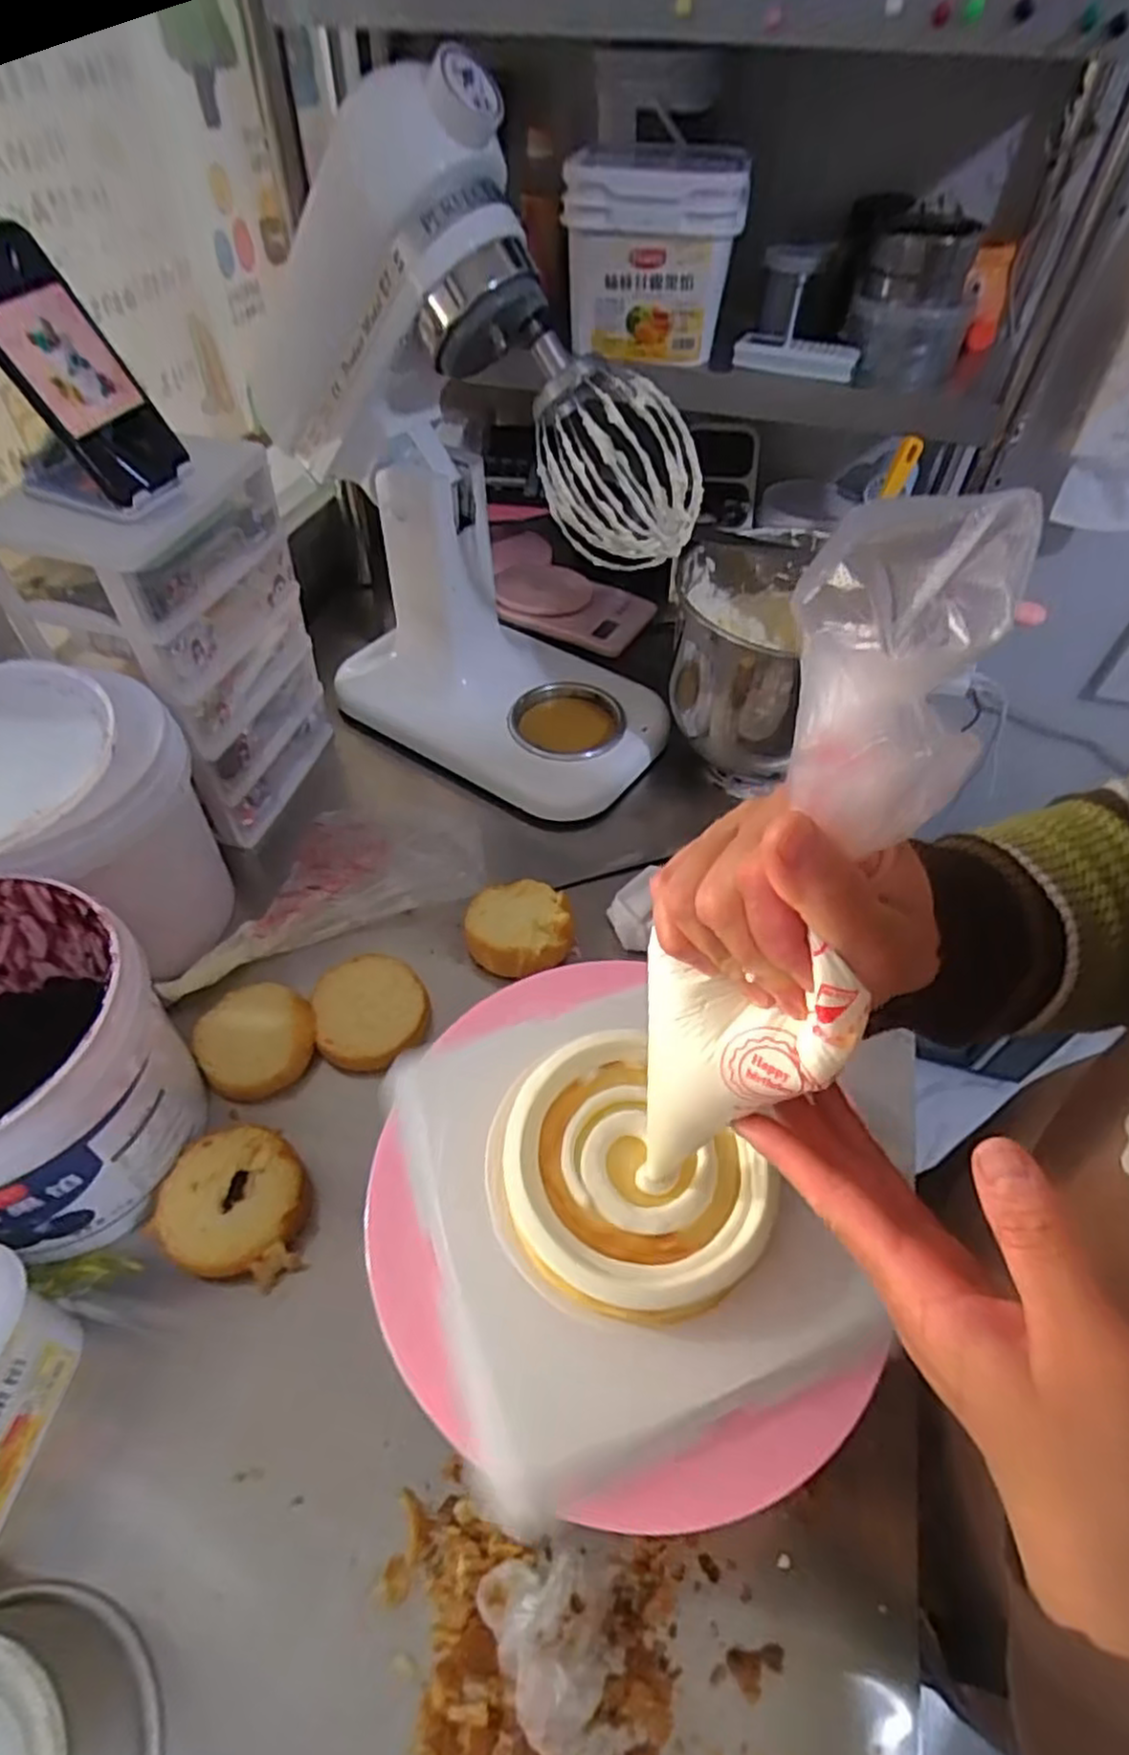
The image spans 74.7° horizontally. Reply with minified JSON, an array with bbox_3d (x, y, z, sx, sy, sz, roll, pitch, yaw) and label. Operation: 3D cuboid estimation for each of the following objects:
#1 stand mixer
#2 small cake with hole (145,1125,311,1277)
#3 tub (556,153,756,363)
[{"bbox_3d":[-0.070,-0.345,0.677,0.365,0.488,0.200,30,55,21],"label":"stand mixer"},{"bbox_3d":[-0.228,0.226,0.515,0.100,0.029,0.092,1,50,-1],"label":"small cake with hole"},{"bbox_3d":[0.086,-0.611,0.730,0.171,0.144,0.127,4,50,1],"label":"tub"}]

